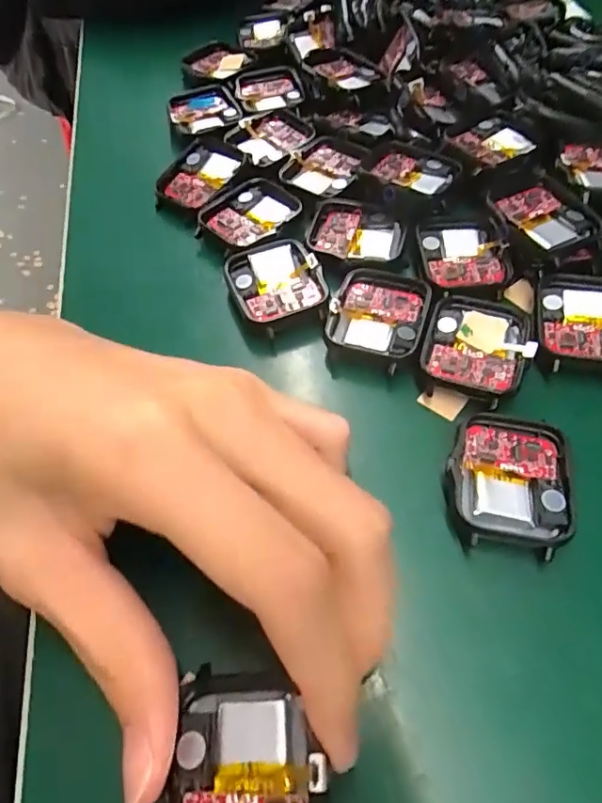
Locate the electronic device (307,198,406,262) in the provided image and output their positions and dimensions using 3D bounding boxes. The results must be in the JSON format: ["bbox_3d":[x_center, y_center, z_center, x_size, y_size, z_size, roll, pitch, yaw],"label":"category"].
[{"bbox_3d":[0.025,-0.075,0.237,0.041,0.006,0.036,15,59,12],"label":"electronic device"}]

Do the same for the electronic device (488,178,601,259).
[{"bbox_3d":[0.101,-0.079,0.225,0.038,0.005,0.039,-27,60,-14],"label":"electronic device"}]

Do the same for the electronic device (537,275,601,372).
[{"bbox_3d":[0.110,-0.031,0.205,0.036,0.007,0.045,10,58,8],"label":"electronic device"}]

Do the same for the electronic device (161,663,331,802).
[{"bbox_3d":[-0.013,0.087,0.122,0.036,0.014,0.044,0,57,2],"label":"electronic device"}]

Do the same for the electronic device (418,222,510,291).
[{"bbox_3d":[0.070,-0.062,0.227,0.036,0.007,0.037,-7,57,-2],"label":"electronic device"}]

